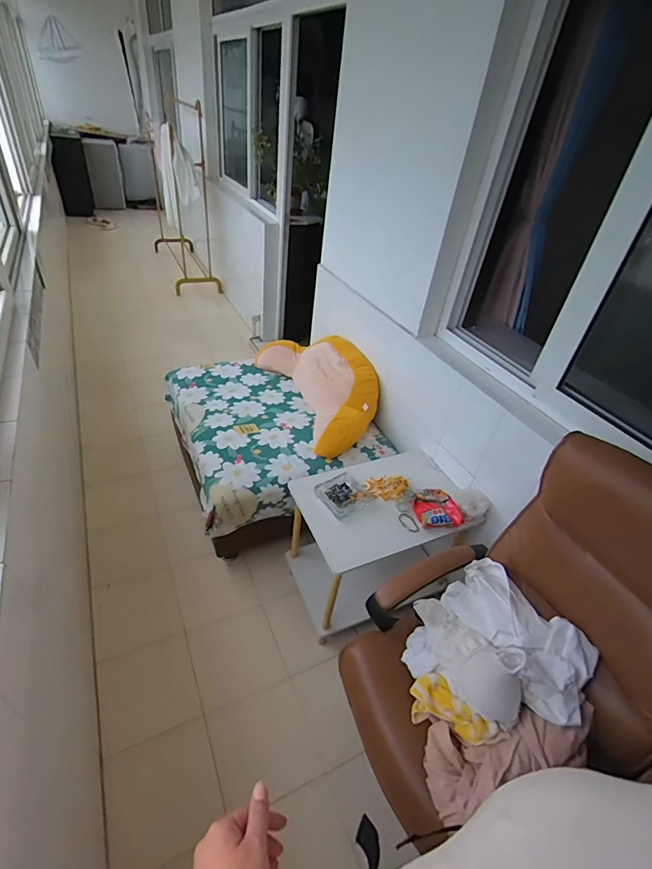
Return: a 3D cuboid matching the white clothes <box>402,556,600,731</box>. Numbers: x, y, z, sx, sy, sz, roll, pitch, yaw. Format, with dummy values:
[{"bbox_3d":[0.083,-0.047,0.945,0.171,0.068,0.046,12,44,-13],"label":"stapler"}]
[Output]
[{"bbox_3d":[0.397,0.513,0.996,0.305,0.166,0.371,-19,45,-31],"label":"white clothes"}]

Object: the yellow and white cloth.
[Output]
[{"bbox_3d":[0.272,0.627,0.934,0.183,0.023,0.111,25,81,45],"label":"yellow and white cloth"}]

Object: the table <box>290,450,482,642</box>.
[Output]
[{"bbox_3d":[0.170,0.352,1.481,0.549,0.415,0.394,-11,42,-22],"label":"table"}]

